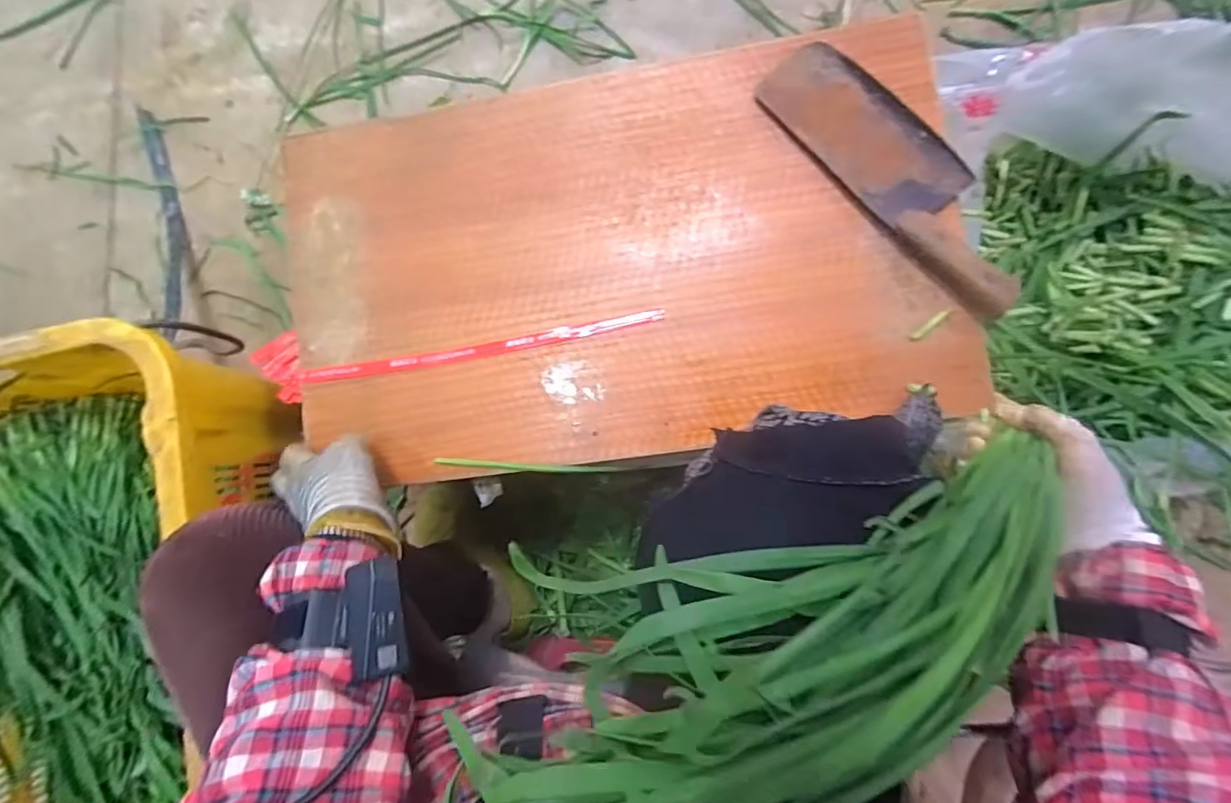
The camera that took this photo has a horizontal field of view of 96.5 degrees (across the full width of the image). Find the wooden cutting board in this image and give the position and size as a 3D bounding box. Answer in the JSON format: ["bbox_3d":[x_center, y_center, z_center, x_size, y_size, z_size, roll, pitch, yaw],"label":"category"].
[{"bbox_3d":[-0.005,-0.127,0.496,0.589,0.017,0.344,-9,85,6],"label":"wooden cutting board"}]

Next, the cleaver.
[{"bbox_3d":[0.241,-0.199,0.460,0.084,0.034,0.278,-40,83,2],"label":"cleaver"}]

